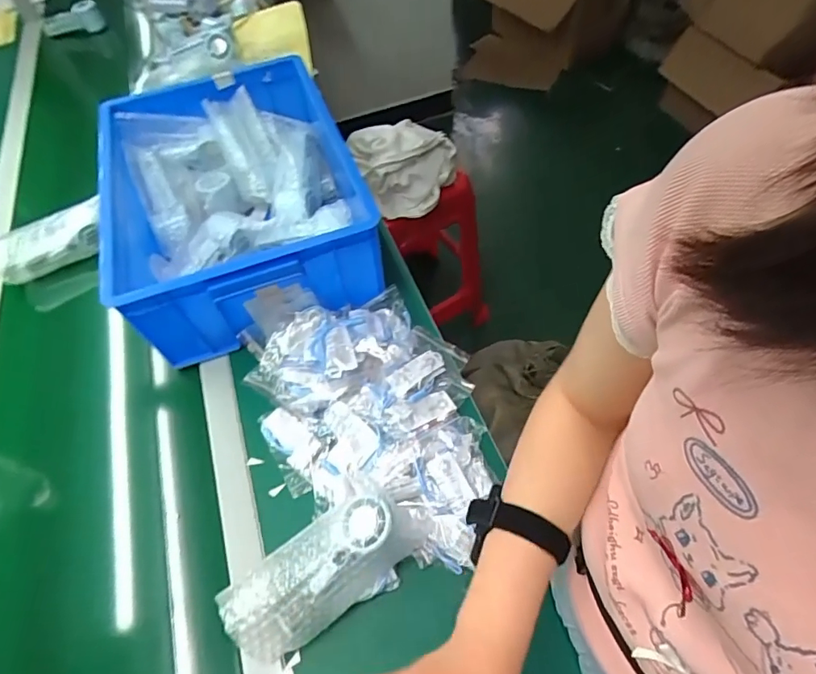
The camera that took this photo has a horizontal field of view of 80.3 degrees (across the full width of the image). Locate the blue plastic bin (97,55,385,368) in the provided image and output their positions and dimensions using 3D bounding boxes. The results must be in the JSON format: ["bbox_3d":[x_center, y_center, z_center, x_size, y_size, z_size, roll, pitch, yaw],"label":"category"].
[{"bbox_3d":[-0.265,-0.218,0.762,0.353,0.150,0.451,-18,57,-8],"label":"blue plastic bin"}]

